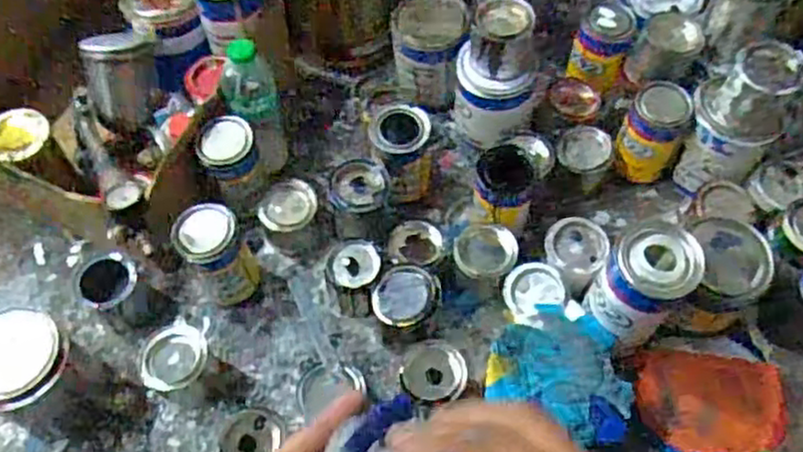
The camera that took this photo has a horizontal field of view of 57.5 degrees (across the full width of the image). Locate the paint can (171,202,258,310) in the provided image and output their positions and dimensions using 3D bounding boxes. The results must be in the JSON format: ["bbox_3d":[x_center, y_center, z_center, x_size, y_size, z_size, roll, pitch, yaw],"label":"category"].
[{"bbox_3d":[-0.212,0.037,0.852,0.073,0.131,0.069,0,60,0],"label":"paint can"}]

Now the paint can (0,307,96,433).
[{"bbox_3d":[-0.395,0.161,0.791,0.088,0.130,0.094,15,61,8],"label":"paint can"}]

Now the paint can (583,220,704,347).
[{"bbox_3d":[0.253,0.060,0.766,0.078,0.131,0.083,0,60,0],"label":"paint can"}]

